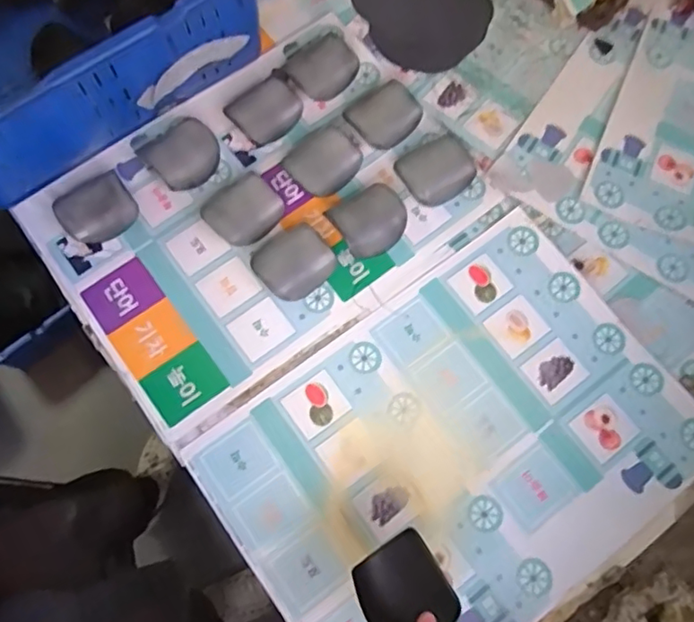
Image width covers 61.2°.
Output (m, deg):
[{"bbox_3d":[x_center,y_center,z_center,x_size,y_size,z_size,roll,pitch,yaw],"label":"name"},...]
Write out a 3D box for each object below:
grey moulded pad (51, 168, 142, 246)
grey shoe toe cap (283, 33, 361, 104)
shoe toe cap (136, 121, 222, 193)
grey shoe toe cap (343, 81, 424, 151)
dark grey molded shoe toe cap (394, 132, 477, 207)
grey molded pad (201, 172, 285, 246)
[{"bbox_3d":[-0.319,-0.131,0.746,0.091,0.031,0.079,-31,75,-11],"label":"grey moulded pad"},{"bbox_3d":[-0.036,-0.343,0.824,0.088,0.039,0.085,-41,77,-14],"label":"grey shoe toe cap"},{"bbox_3d":[-0.220,-0.210,0.781,0.091,0.029,0.088,-37,76,-13],"label":"shoe toe cap"},{"bbox_3d":[0.047,-0.267,0.799,0.090,0.039,0.084,-38,77,-13],"label":"grey shoe toe cap"},{"bbox_3d":[0.118,-0.185,0.775,0.097,0.034,0.079,-30,75,-11],"label":"dark grey molded shoe toe cap"},{"bbox_3d":[-0.136,-0.130,0.753,0.092,0.034,0.083,-40,77,-13],"label":"grey molded pad"}]

